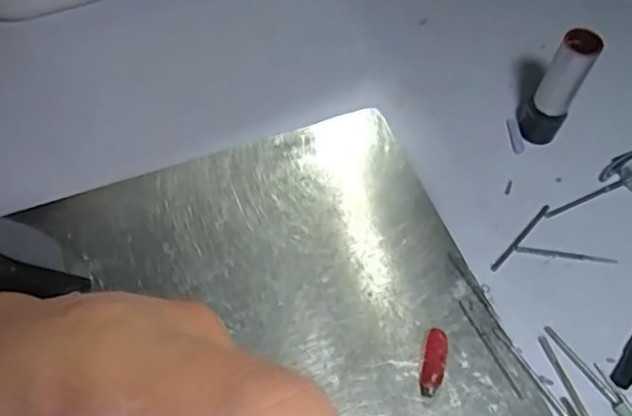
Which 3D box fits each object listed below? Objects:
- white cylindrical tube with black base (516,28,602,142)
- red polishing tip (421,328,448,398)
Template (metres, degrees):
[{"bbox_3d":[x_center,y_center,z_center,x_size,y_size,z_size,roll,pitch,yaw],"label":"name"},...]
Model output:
[{"bbox_3d":[0.108,-0.054,0.277,0.019,0.063,0.015,26,62,14],"label":"white cylindrical tube with black base"},{"bbox_3d":[0.046,0.061,0.241,0.008,0.007,0.027,13,60,7],"label":"red polishing tip"}]

